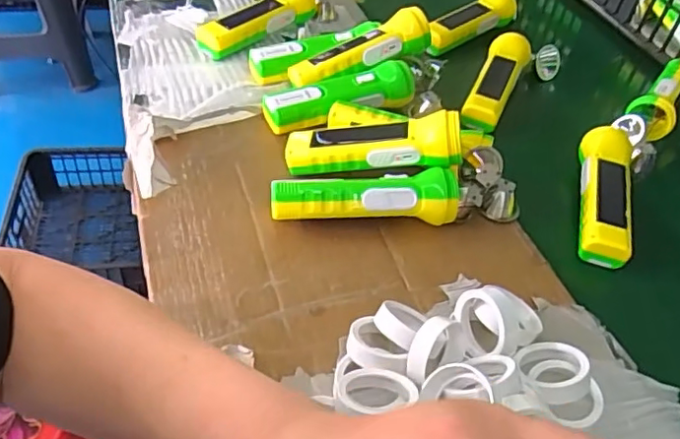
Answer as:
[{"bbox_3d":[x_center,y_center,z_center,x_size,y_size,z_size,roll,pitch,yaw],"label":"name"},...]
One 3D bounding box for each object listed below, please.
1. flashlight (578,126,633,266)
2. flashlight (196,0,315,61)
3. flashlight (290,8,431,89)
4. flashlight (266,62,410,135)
[{"bbox_3d":[0.250,-0.025,0.560,0.048,0.041,0.150,14,48,11],"label":"flashlight"},{"bbox_3d":[-0.101,-0.250,0.737,0.165,0.037,0.049,-29,54,-26],"label":"flashlight"},{"bbox_3d":[0.021,-0.177,0.632,0.156,0.040,0.046,-20,48,3],"label":"flashlight"},{"bbox_3d":[0.002,-0.123,0.608,0.159,0.041,0.047,-20,50,-20],"label":"flashlight"}]

